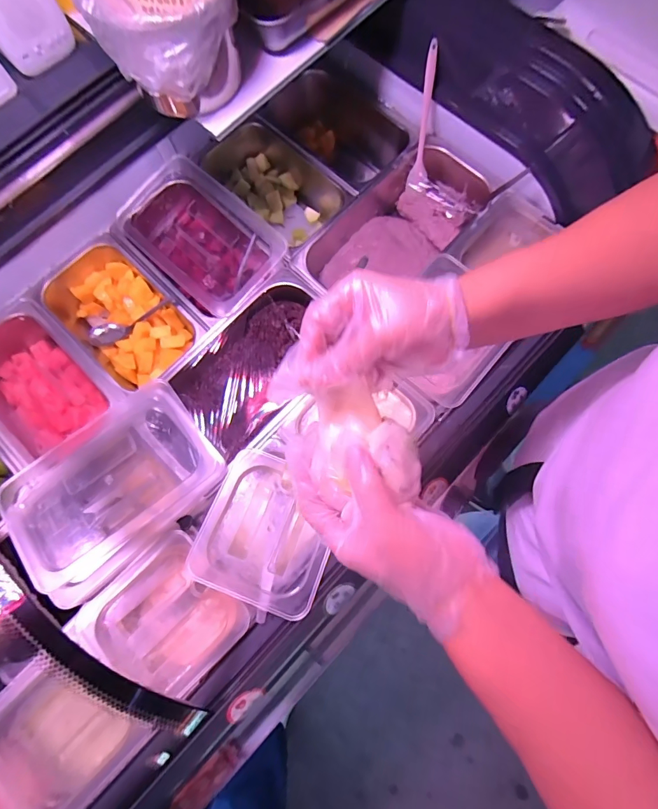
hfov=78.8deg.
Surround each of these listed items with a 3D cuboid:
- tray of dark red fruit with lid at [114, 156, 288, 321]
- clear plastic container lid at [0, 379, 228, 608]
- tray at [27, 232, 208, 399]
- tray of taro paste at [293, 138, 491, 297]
[{"bbox_3d":[-0.204,-0.255,0.650,0.257,0.090,0.168,39,80,10],"label":"tray of dark red fruit with lid"},{"bbox_3d":[-0.283,0.106,0.526,0.263,0.030,0.176,-39,78,-8],"label":"clear plastic container lid"},{"bbox_3d":[-0.326,-0.138,0.641,0.271,0.083,0.168,44,81,11],"label":"tray"},{"bbox_3d":[0.092,-0.281,0.658,0.322,0.088,0.176,-40,78,-8],"label":"tray of taro paste"}]

